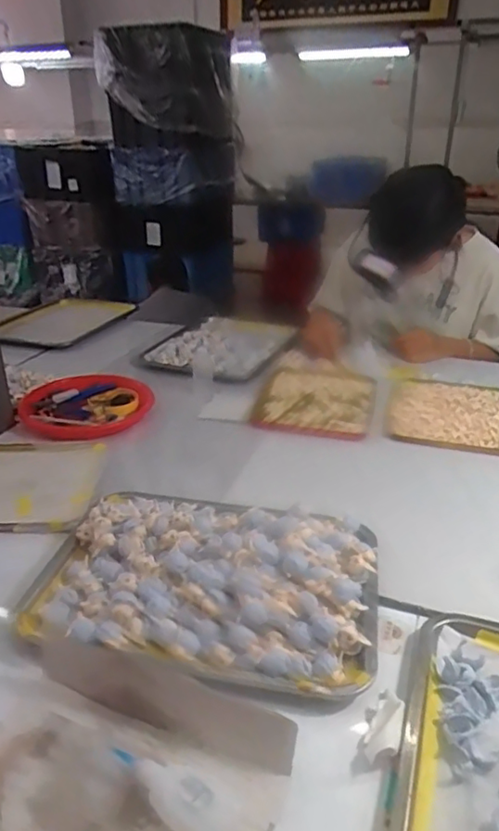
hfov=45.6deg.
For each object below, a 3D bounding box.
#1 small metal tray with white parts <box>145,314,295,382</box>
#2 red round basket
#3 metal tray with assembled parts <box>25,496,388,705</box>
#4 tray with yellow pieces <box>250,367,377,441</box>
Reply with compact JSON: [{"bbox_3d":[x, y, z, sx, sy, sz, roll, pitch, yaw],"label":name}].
[{"bbox_3d":[-0.061,-0.163,1.335,0.259,0.030,0.356,11,28,21],"label":"small metal tray with white parts"},{"bbox_3d":[-0.280,-0.019,1.015,0.201,0.037,0.191,0,26,0],"label":"red round basket"},{"bbox_3d":[-0.042,0.161,0.633,0.348,0.054,0.248,5,28,12],"label":"metal tray with assembled parts"},{"bbox_3d":[0.129,-0.034,1.115,0.204,0.026,0.282,6,27,13],"label":"tray with yellow pieces"}]

